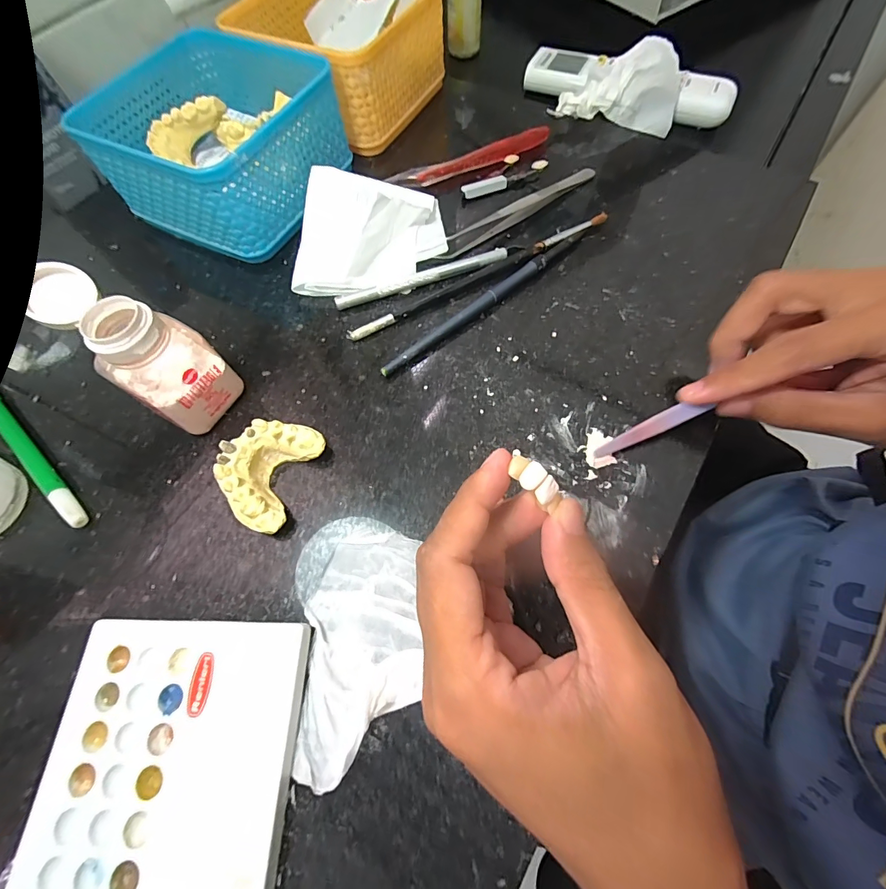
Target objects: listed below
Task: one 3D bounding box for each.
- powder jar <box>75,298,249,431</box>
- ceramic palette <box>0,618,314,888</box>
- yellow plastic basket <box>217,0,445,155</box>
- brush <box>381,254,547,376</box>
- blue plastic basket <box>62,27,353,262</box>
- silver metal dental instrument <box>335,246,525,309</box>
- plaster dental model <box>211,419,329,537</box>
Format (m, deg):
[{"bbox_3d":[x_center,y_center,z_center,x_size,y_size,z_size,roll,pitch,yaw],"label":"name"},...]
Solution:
[{"bbox_3d":[-0.137,-0.039,0.202,0.035,0.066,0.043,33,71,15],"label":"powder jar"},{"bbox_3d":[-0.108,0.146,0.146,0.094,0.014,0.150,1,66,2],"label":"ceramic palette"},{"bbox_3d":[-0.082,-0.317,0.319,0.132,0.055,0.132,27,69,13],"label":"yellow plastic basket"},{"bbox_3d":[0.015,-0.080,0.245,0.127,0.011,0.008,-38,71,-14],"label":"brush"},{"bbox_3d":[-0.151,-0.208,0.279,0.129,0.063,0.128,22,68,10],"label":"blue plastic basket"},{"bbox_3d":[-0.009,-0.110,0.259,0.123,0.006,0.008,-18,67,-7],"label":"silver metal dental instrument"},{"bbox_3d":[-0.088,0.013,0.201,0.038,0.025,0.054,20,68,10],"label":"plaster dental model"}]

